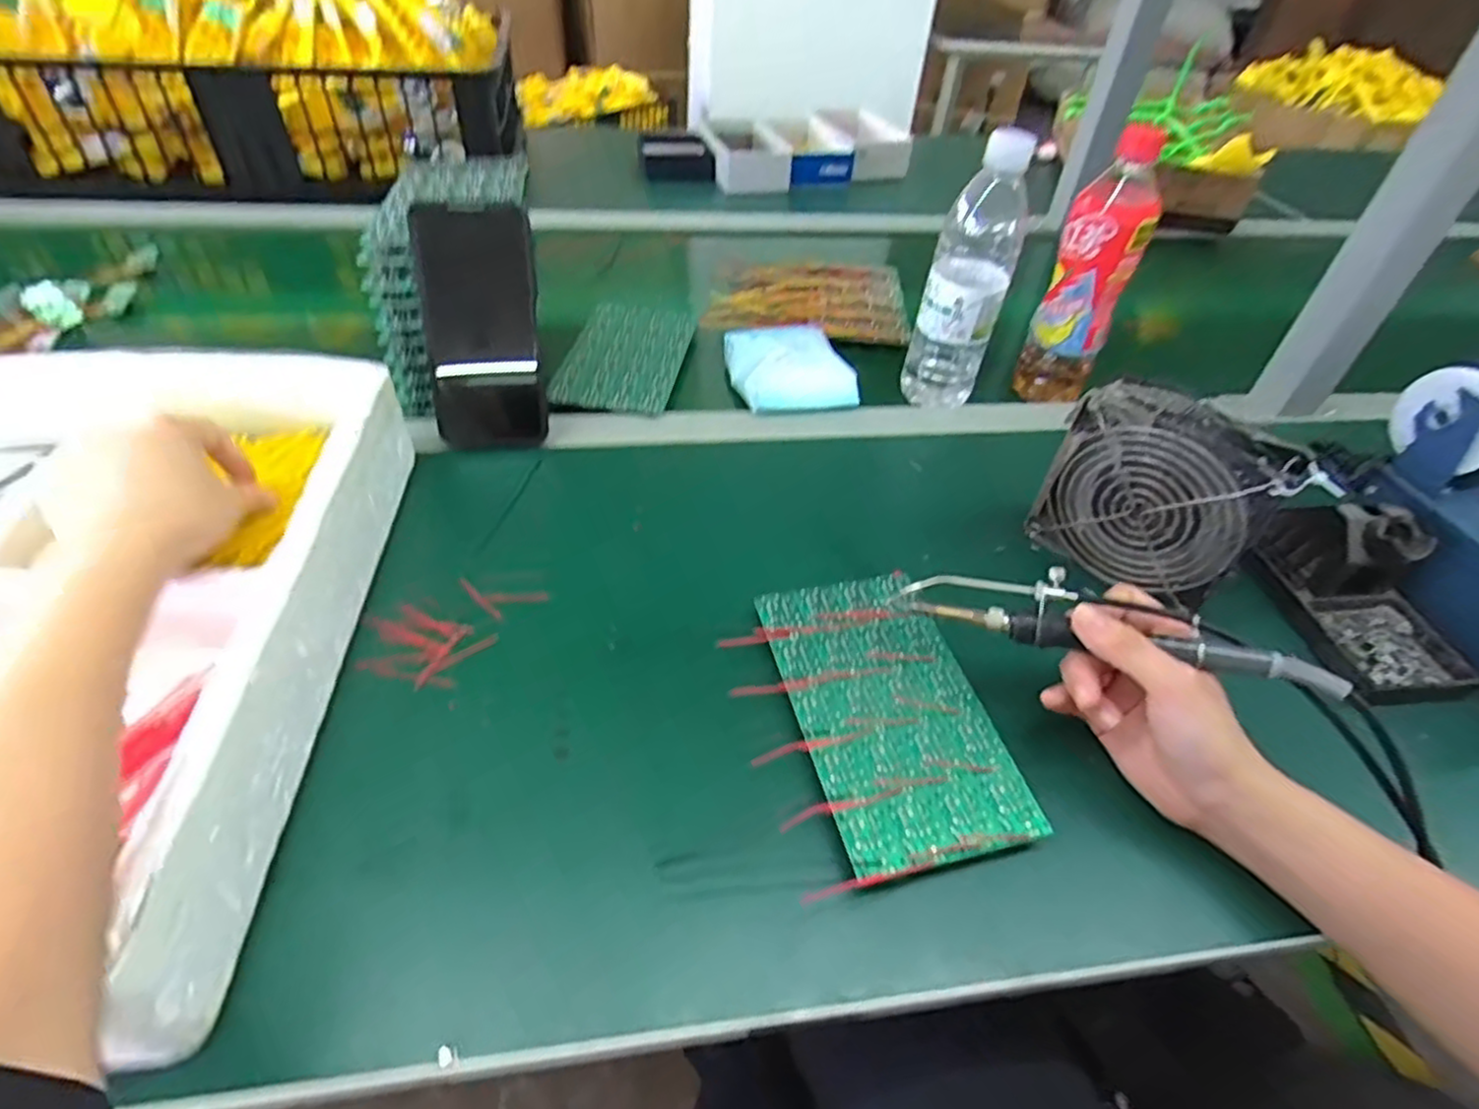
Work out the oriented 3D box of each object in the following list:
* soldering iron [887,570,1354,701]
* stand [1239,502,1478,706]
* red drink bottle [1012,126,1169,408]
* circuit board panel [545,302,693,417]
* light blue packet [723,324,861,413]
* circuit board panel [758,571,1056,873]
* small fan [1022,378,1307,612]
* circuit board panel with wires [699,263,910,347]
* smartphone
[{"bbox_3d":[0.187,0.034,0.372,0.206,0.026,0.029,12,44,22],"label":"soldering iron"},{"bbox_3d":[0.396,0.019,0.449,0.076,0.068,0.133,-6,47,-12],"label":"stand"},{"bbox_3d":[0.292,-0.230,0.605,0.065,0.202,0.072,24,48,16],"label":"red drink bottle"},{"bbox_3d":[-0.101,-0.183,0.652,0.098,0.004,0.179,8,45,1],"label":"circuit board panel"},{"bbox_3d":[0.044,-0.170,0.633,0.101,0.036,0.107,-5,46,-11],"label":"light blue packet"},{"bbox_3d":[0.079,0.085,0.398,0.100,0.016,0.171,-9,47,-15],"label":"circuit board panel"},{"bbox_3d":[0.259,-0.034,0.455,0.122,0.120,0.045,32,51,23],"label":"small fan"},{"bbox_3d":[0.074,-0.268,0.749,0.199,0.012,0.159,8,45,1],"label":"circuit board panel with wires"},{"bbox_3d":[-0.184,-0.158,0.518,0.078,0.163,0.012,-3,23,-9],"label":"smartphone"}]

